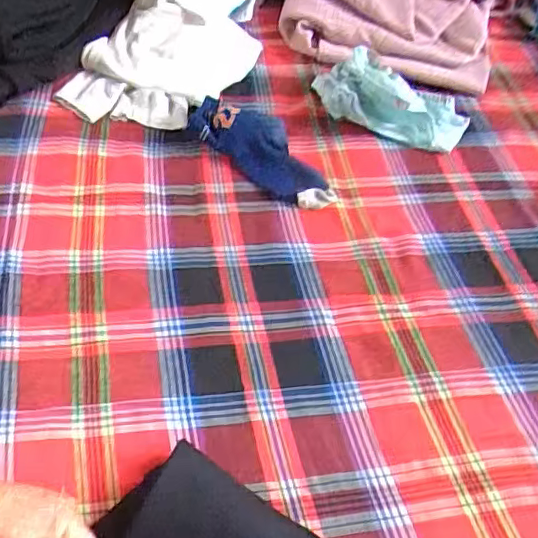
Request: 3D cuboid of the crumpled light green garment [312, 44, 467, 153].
[{"bbox_3d":[0.157,-0.222,0.736,0.203,0.052,0.111,19,52,10],"label":"crumpled light green garment"}]

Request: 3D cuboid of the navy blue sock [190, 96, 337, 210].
[{"bbox_3d":[-0.003,-0.141,0.666,0.198,0.038,0.089,38,58,22],"label":"navy blue sock"}]

